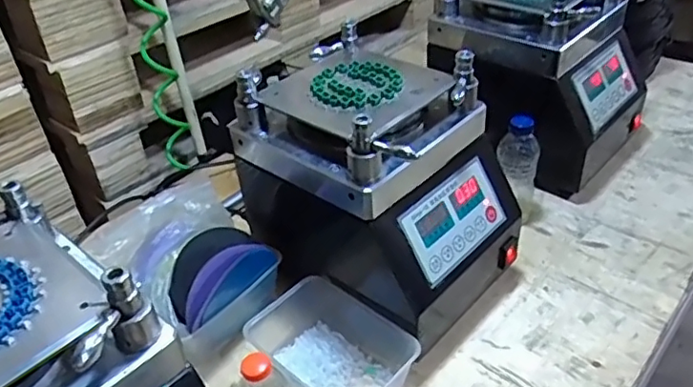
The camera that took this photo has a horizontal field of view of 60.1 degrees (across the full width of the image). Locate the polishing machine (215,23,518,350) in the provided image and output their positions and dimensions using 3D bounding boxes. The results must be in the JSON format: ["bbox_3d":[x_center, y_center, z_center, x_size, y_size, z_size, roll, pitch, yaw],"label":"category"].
[{"bbox_3d":[0.041,-0.004,0.738,0.278,0.281,0.219,27,47,35],"label":"polishing machine"}]

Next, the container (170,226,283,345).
[{"bbox_3d":[-0.153,0.115,0.727,0.081,0.110,0.146,26,46,34],"label":"container"}]

